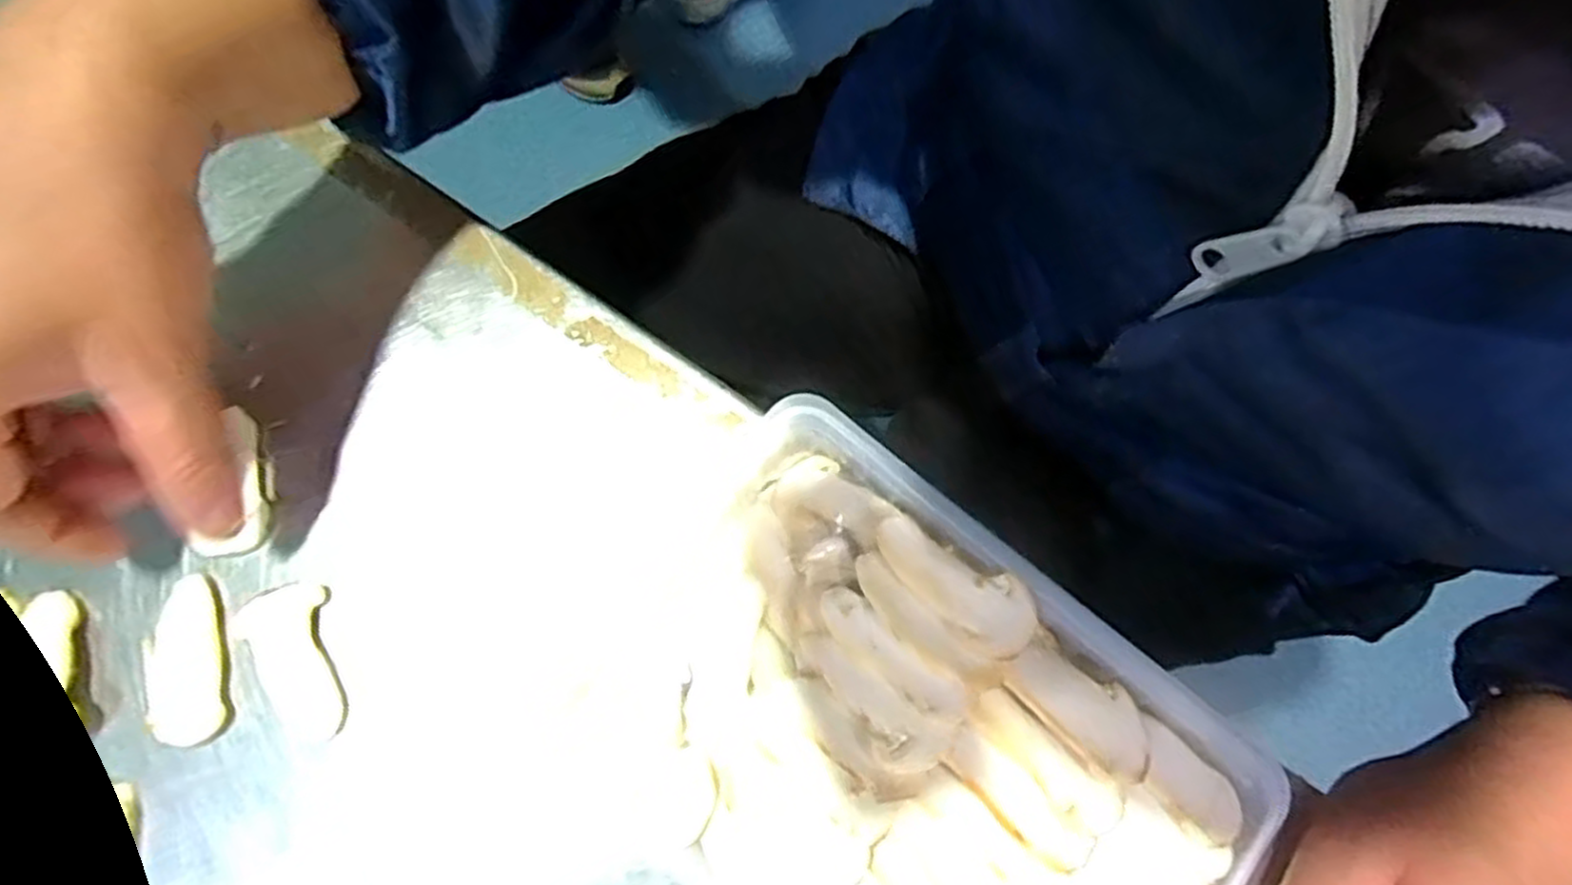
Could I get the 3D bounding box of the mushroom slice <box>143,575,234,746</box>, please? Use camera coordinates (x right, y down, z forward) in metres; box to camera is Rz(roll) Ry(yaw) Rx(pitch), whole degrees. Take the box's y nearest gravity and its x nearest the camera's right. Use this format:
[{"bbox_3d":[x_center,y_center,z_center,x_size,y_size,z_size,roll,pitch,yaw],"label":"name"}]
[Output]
[{"bbox_3d":[-0.203,0.074,0.257,0.025,0.004,0.054,-13,77,-6],"label":"mushroom slice"}]

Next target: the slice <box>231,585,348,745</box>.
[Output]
[{"bbox_3d":[-0.168,0.076,0.259,0.028,0.005,0.052,-20,78,-7],"label":"slice"}]

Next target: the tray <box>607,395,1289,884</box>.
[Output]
[{"bbox_3d":[0.041,0.097,0.247,0.203,0.032,0.140,40,78,7],"label":"tray"}]

